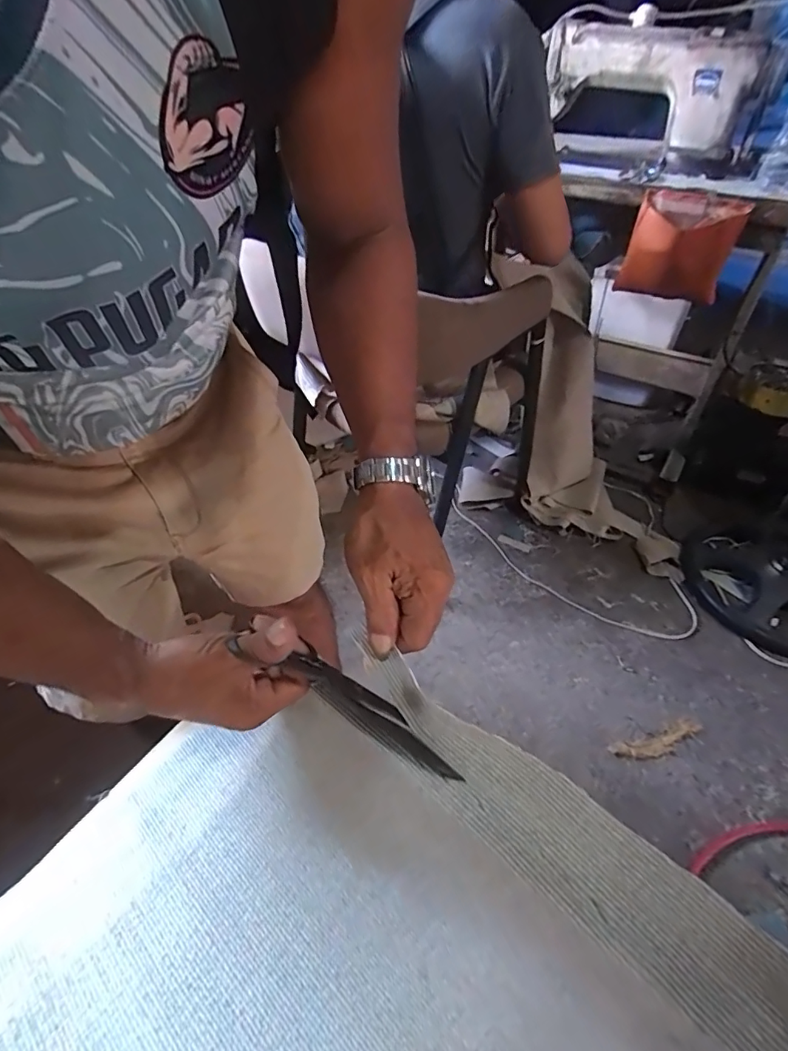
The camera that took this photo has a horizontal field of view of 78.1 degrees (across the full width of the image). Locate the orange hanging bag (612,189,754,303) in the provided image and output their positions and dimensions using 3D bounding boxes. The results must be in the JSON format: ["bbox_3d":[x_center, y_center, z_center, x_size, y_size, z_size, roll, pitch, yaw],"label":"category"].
[{"bbox_3d":[0.621,-0.613,1.071,0.155,0.187,0.158,-9,46,-8],"label":"orange hanging bag"}]

